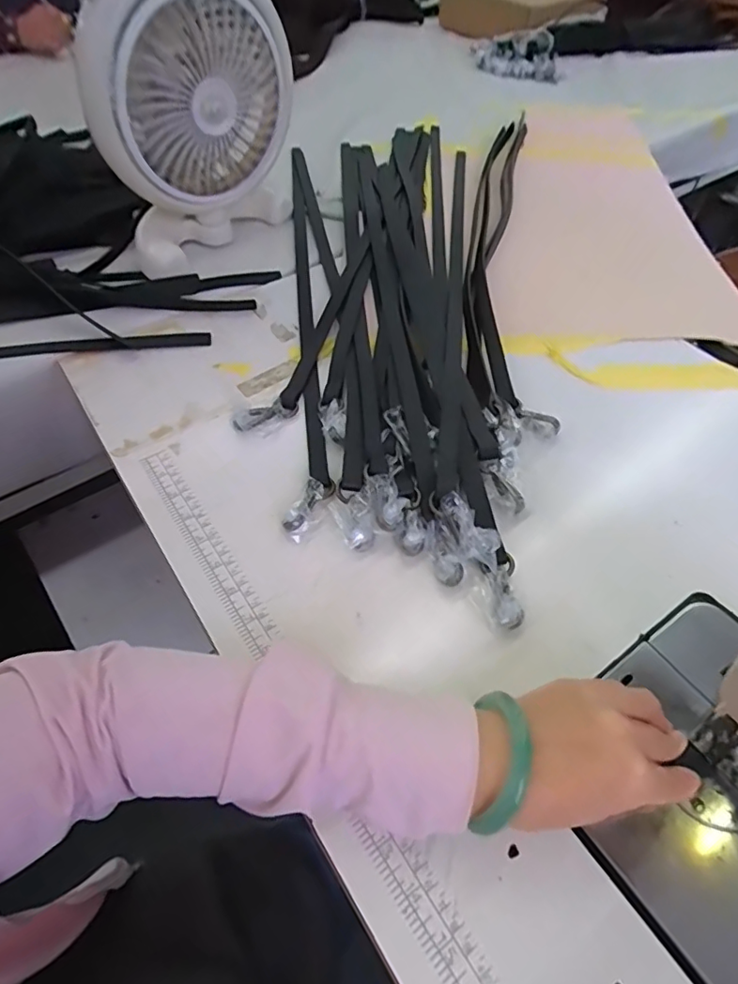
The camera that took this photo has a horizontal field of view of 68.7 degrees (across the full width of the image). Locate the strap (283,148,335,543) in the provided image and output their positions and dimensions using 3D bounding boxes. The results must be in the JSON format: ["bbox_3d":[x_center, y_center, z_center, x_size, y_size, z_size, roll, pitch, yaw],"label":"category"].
[{"bbox_3d":[-0.082,-0.229,0.593,0.051,0.013,0.658,-4,53,-4],"label":"strap"}]

